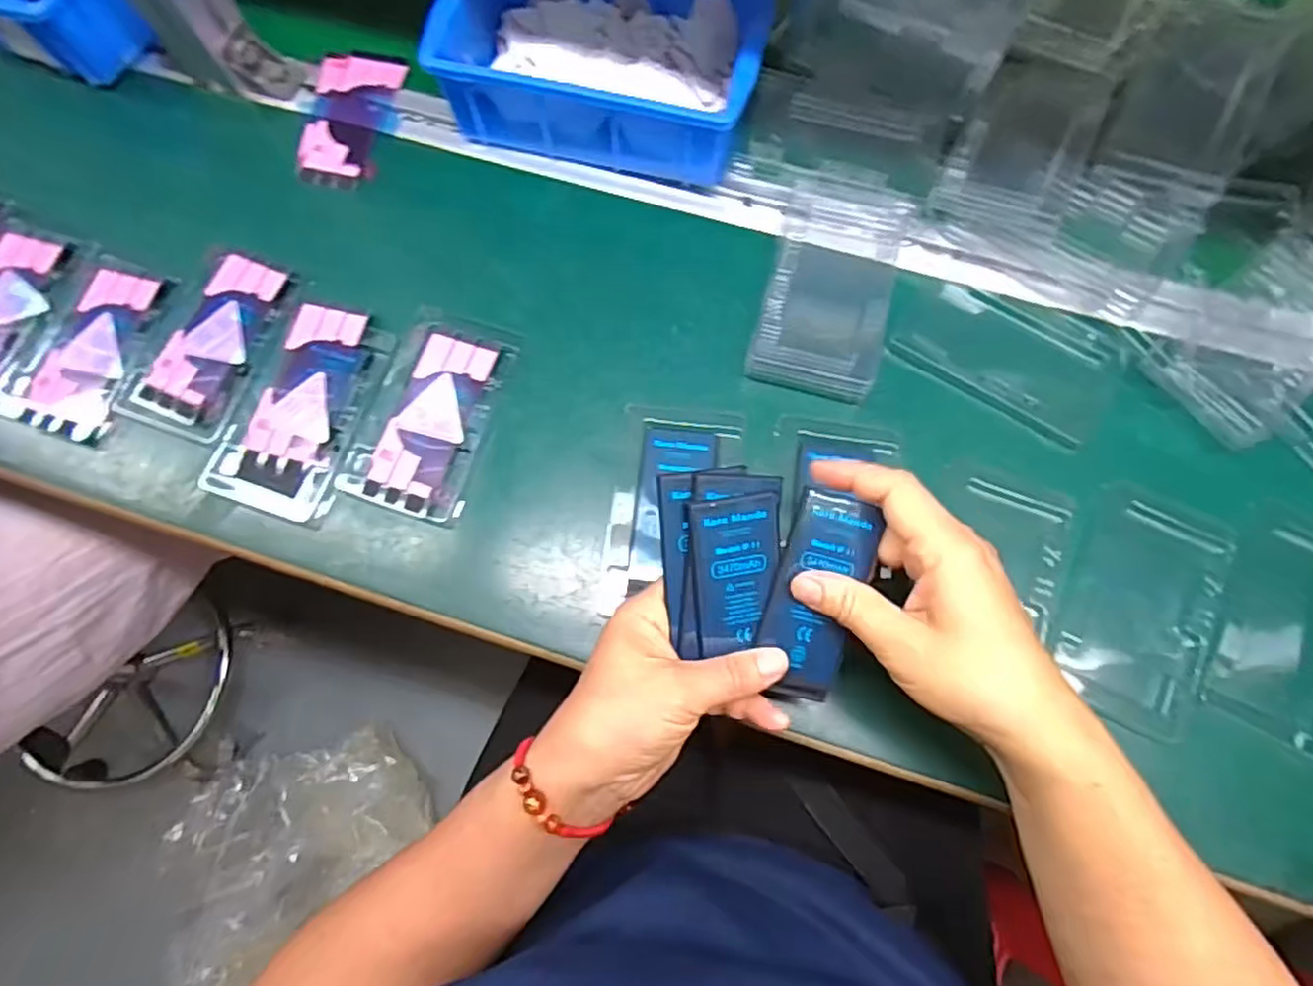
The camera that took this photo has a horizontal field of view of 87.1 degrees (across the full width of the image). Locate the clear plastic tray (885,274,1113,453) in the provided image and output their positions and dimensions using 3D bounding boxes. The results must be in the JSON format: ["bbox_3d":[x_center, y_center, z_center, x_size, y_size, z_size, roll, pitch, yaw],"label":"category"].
[{"bbox_3d":[0.208,-0.088,0.418,0.134,0.009,0.072,30,78,9],"label":"clear plastic tray"}]

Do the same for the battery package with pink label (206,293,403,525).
[{"bbox_3d":[-0.215,-0.053,0.418,0.077,0.008,0.132,16,76,6],"label":"battery package with pink label"}]

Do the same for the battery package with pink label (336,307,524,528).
[{"bbox_3d":[-0.136,-0.050,0.419,0.073,0.006,0.126,16,76,6],"label":"battery package with pink label"}]

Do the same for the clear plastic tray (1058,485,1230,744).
[{"bbox_3d":[0.267,0.062,0.381,0.077,0.006,0.127,22,77,7],"label":"clear plastic tray"}]

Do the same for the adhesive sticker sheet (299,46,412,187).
[{"bbox_3d":[-0.218,-0.266,0.489,0.058,0.009,0.119,8,75,4],"label":"adhesive sticker sheet"}]

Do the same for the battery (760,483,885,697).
[{"bbox_3d":[0.078,0.050,0.332,0.040,0.009,0.099,16,98,3],"label":"battery"}]

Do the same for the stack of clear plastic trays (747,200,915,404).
[{"bbox_3d":[0.106,-0.122,0.424,0.073,0.021,0.127,14,76,5],"label":"stack of clear plastic trays"}]

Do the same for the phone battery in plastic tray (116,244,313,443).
[{"bbox_3d":[-0.276,-0.095,0.432,0.074,0.005,0.121,21,77,7],"label":"phone battery in plastic tray"}]

